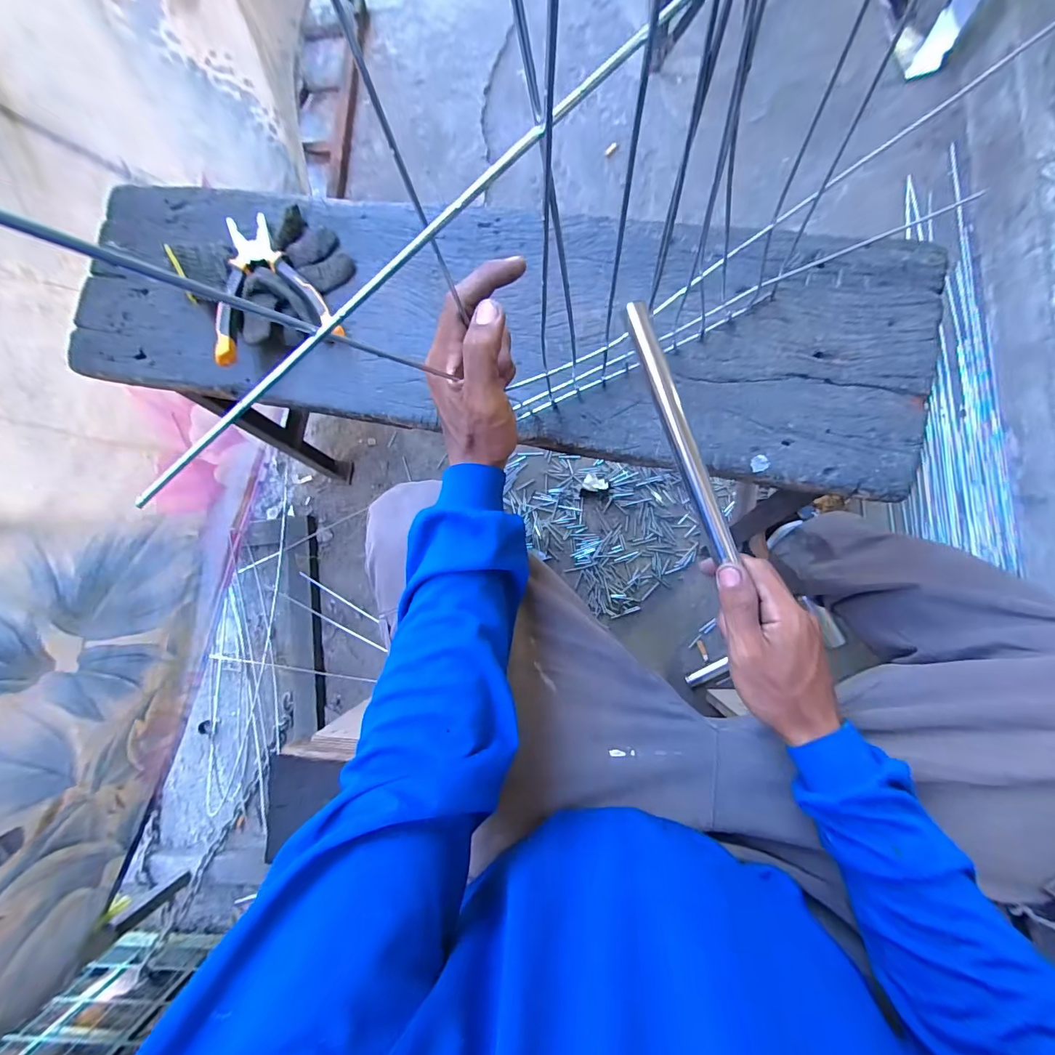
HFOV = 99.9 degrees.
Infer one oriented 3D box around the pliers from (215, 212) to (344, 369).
[{"bbox_3d":[-0.297,-0.265,0.486,0.122,0.022,0.179,-26,75,-8],"label":"pliers"}]

